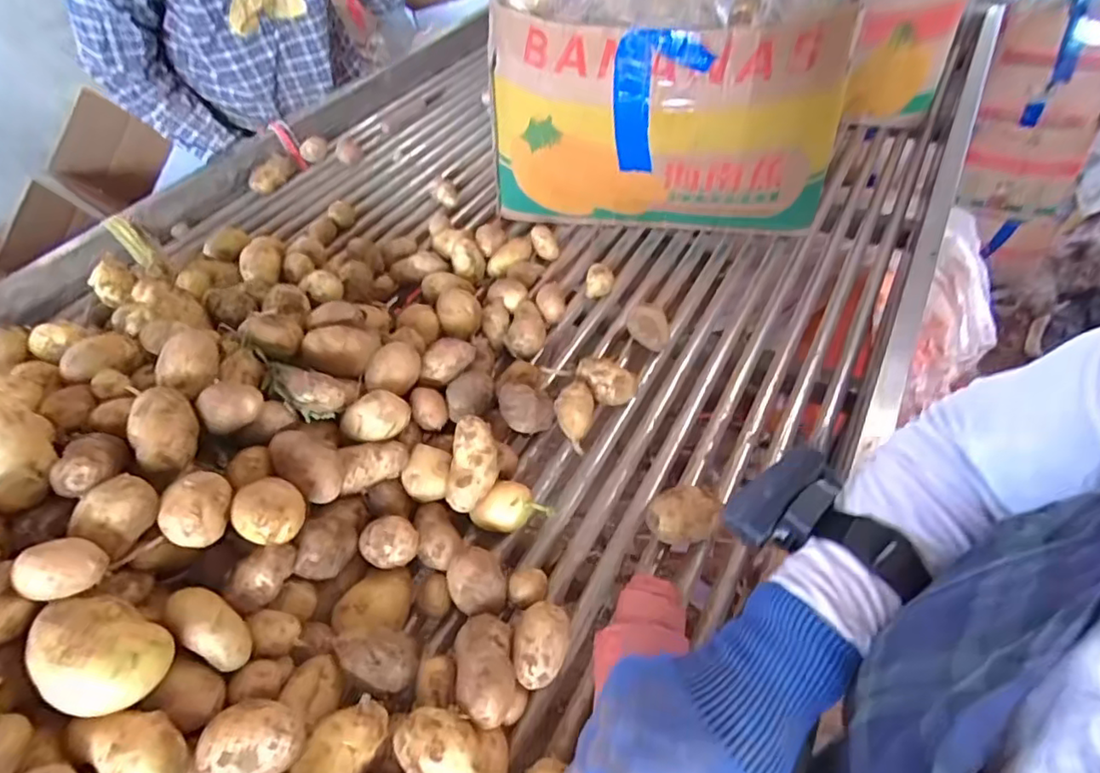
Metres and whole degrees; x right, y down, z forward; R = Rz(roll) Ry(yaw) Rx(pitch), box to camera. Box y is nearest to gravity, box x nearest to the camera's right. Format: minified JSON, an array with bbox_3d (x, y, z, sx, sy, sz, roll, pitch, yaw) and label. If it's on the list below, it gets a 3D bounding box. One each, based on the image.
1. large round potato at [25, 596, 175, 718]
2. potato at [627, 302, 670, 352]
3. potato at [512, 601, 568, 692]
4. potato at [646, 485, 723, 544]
[{"bbox_3d":[-0.269,0.157,0.353,0.050,0.071,0.050,-58,20,-3],"label":"large round potato"},{"bbox_3d":[0.111,-0.065,0.662,0.046,0.040,0.043,3,47,6],"label":"potato"},{"bbox_3d":[-0.007,0.197,0.446,0.039,0.031,0.057,5,47,8],"label":"potato"},{"bbox_3d":[0.114,0.115,0.506,0.058,0.044,0.046,14,49,16],"label":"potato"}]

